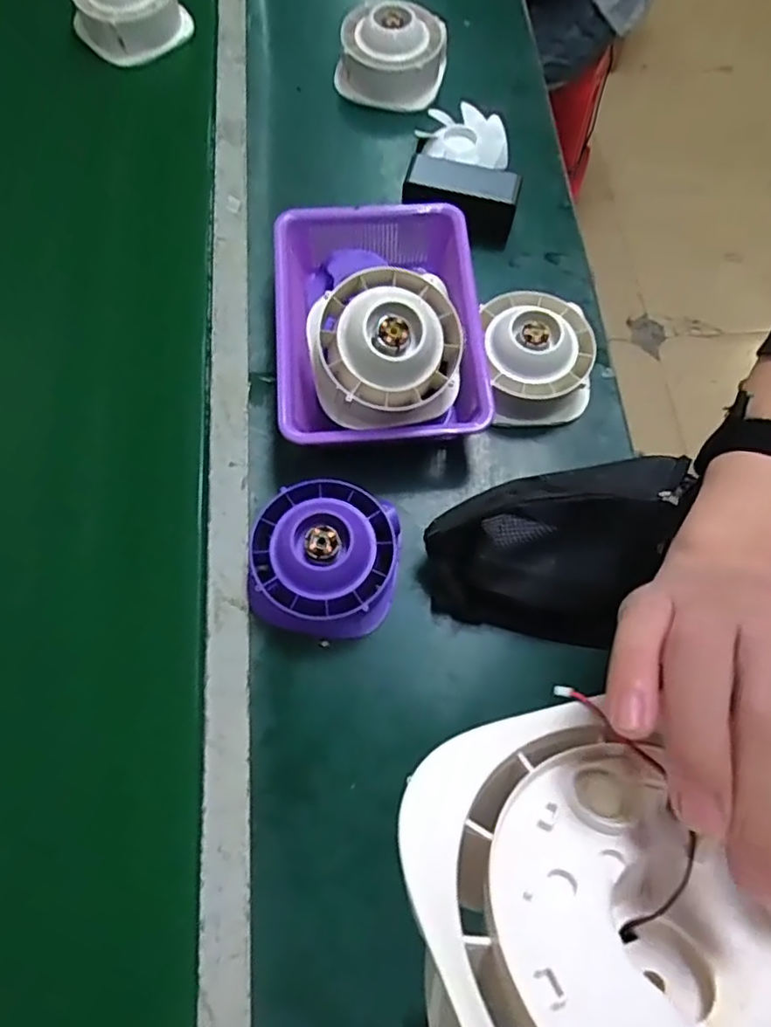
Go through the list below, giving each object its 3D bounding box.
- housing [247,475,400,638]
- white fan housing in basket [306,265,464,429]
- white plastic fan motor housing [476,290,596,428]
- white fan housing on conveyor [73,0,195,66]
[{"bbox_3d":[-0.055,0.038,0.573,0.129,0.068,0.127,7,69,0],"label":"housing"},{"bbox_3d":[0.002,-0.151,0.572,0.136,0.073,0.133,0,88,-5],"label":"white fan housing in basket"},{"bbox_3d":[0.157,-0.163,0.654,0.117,0.068,0.129,1,69,-2],"label":"white plastic fan motor housing"},{"bbox_3d":[-0.341,-0.669,0.832,0.126,0.077,0.104,-40,76,-16],"label":"white fan housing on conveyor"}]

